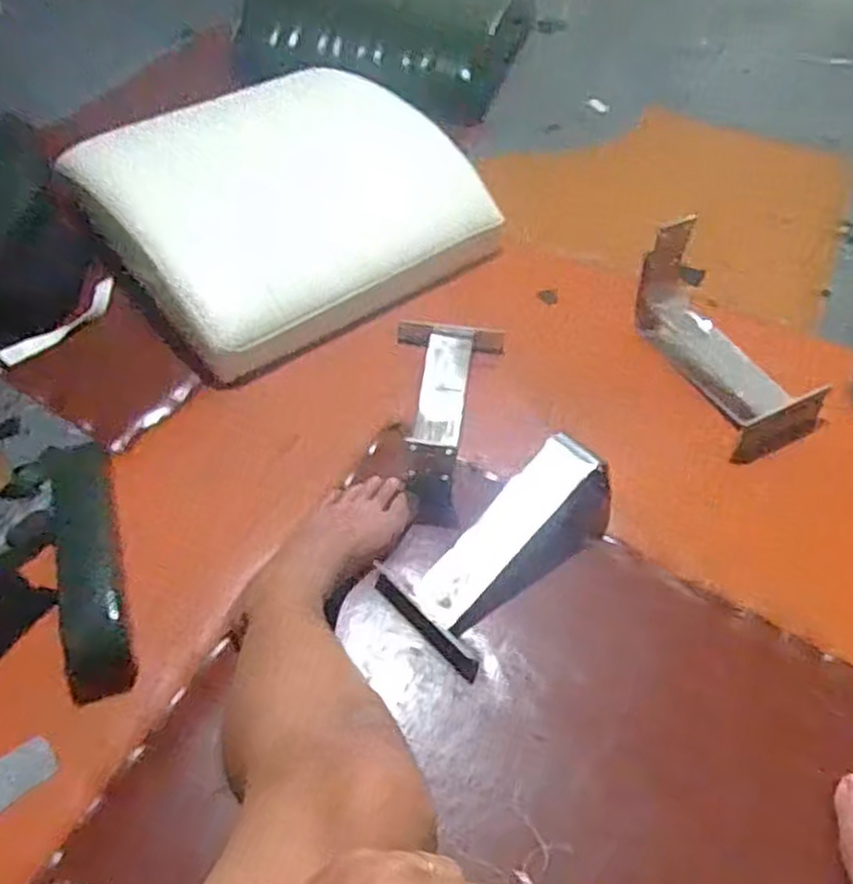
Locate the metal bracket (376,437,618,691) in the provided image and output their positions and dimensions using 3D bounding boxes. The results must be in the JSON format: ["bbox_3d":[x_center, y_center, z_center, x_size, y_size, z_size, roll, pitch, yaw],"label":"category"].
[{"bbox_3d":[0.097,0.118,0.841,0.275,0.083,0.130,-40,63,-13],"label":"metal bracket"}]

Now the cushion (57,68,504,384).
[{"bbox_3d":[-0.197,-0.355,1.131,0.515,0.137,0.461,-34,61,-25],"label":"cushion"}]

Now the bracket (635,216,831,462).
[{"bbox_3d":[0.404,-0.139,0.995,0.141,0.131,0.296,-14,54,-13],"label":"bracket"}]

